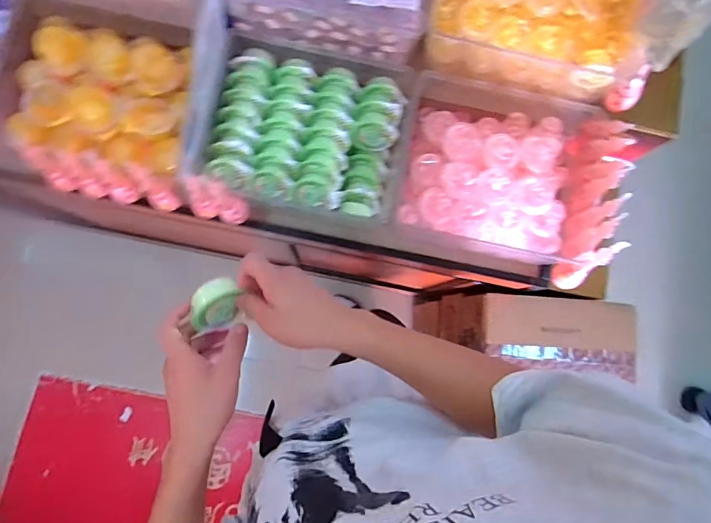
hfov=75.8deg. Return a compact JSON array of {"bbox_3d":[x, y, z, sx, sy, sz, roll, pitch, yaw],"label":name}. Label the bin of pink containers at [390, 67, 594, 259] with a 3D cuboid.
[{"bbox_3d":[0.221,-0.145,0.742,0.287,0.114,0.245,16,83,-1],"label":"bin of pink containers"}]

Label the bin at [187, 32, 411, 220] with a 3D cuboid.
[{"bbox_3d":[-0.074,-0.205,0.730,0.300,0.111,0.251,8,83,-2],"label":"bin"}]

